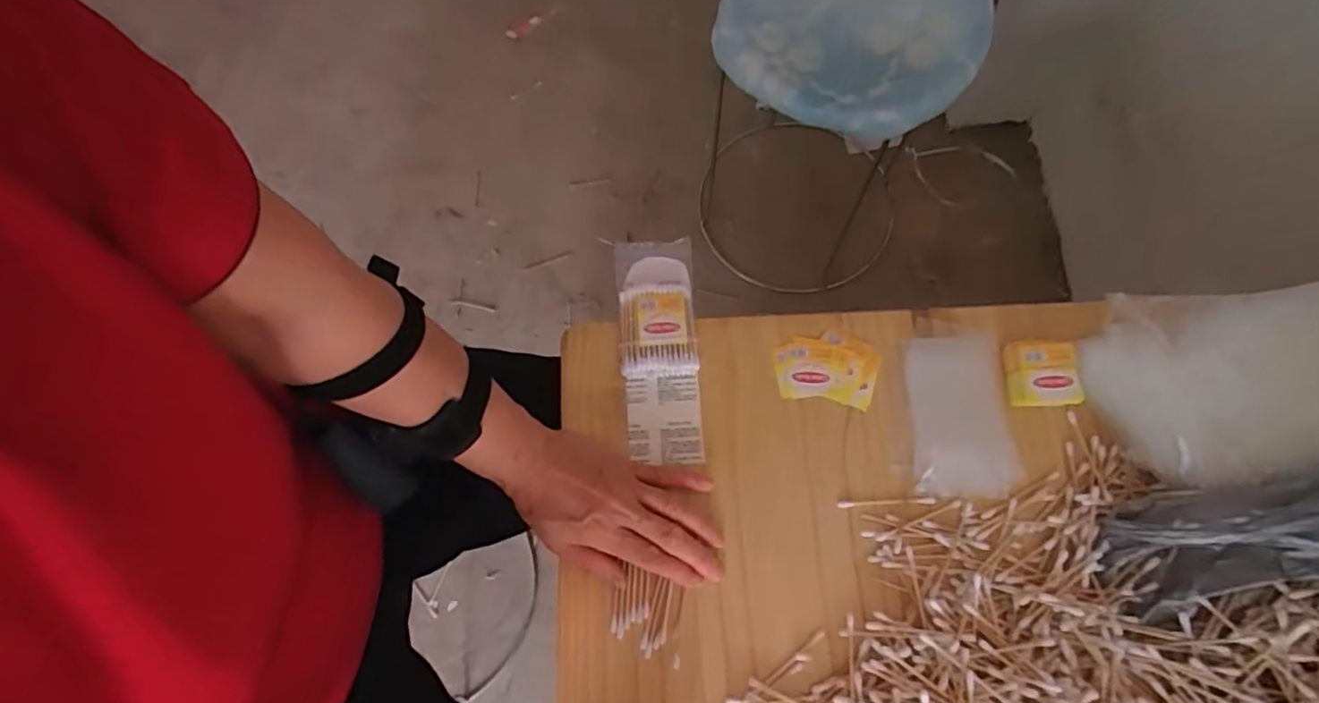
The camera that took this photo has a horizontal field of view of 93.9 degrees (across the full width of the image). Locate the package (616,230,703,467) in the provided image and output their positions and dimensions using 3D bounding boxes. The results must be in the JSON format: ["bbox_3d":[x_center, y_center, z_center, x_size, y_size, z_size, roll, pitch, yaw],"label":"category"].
[{"bbox_3d":[0.000,-0.003,0.500,0.061,0.014,0.182,-4,76,0],"label":"package"}]

